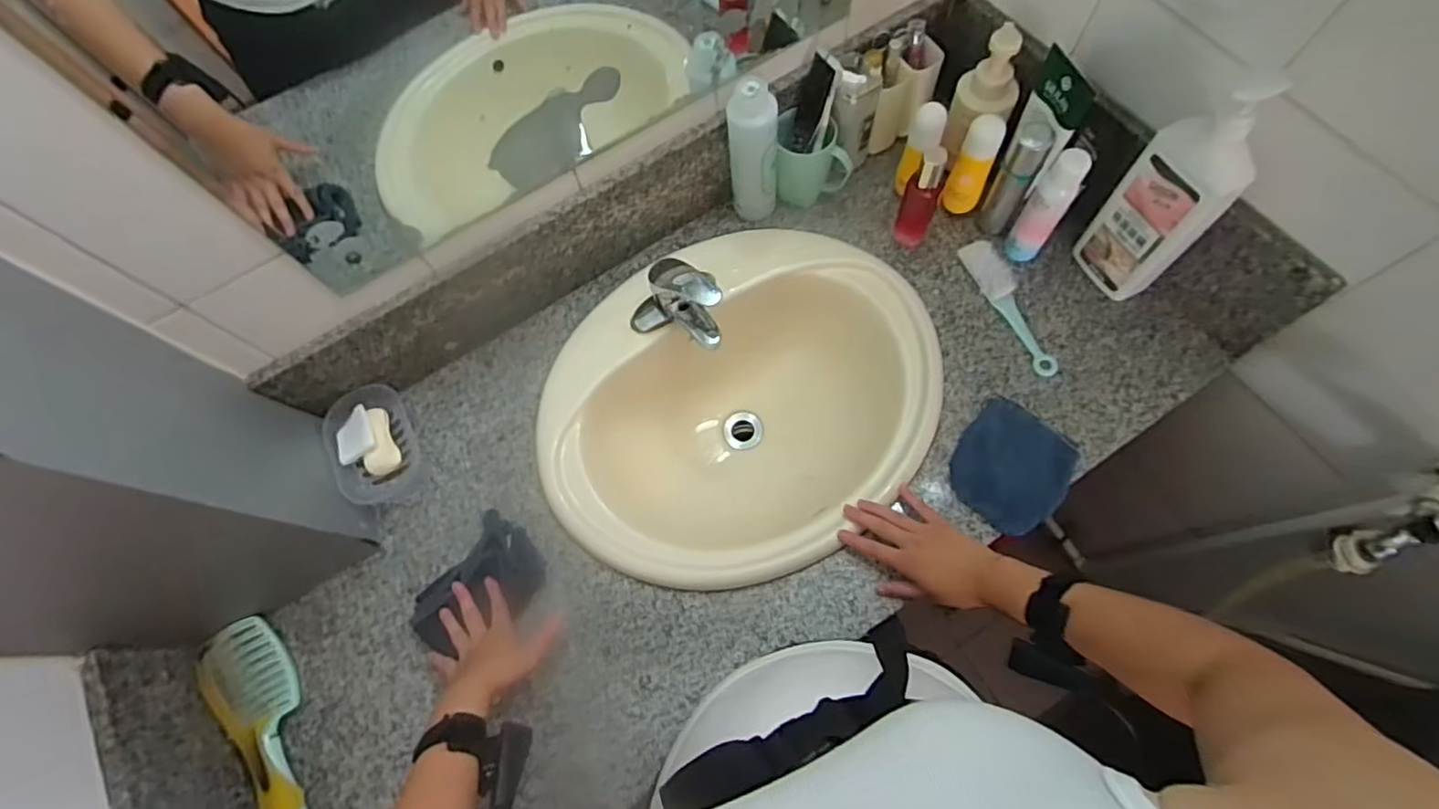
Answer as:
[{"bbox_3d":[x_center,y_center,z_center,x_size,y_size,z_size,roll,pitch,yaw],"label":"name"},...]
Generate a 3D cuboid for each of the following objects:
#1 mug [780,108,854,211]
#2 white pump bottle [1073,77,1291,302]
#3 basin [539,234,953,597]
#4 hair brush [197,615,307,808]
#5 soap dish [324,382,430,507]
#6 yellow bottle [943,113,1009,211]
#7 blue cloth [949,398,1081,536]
[{"bbox_3d":[0.132,-0.339,0.876,0.104,0.102,0.072,2,70,3],"label":"mug"},{"bbox_3d":[0.511,-0.233,0.714,0.055,0.298,0.105,-21,70,-5],"label":"white pump bottle"},{"bbox_3d":[0.018,-0.004,0.870,0.514,0.213,0.446,-40,73,-12],"label":"basin"},{"bbox_3d":[-0.497,0.358,0.688,0.069,0.042,0.250,-35,72,-10],"label":"hair brush"},{"bbox_3d":[-0.438,0.054,0.799,0.094,0.052,0.144,-25,71,-7],"label":"soap dish"},{"bbox_3d":[0.338,-0.315,0.829,0.050,0.137,0.040,28,73,12],"label":"yellow bottle"},{"bbox_3d":[0.351,0.072,0.748,0.126,0.023,0.142,40,76,15],"label":"blue cloth"}]

